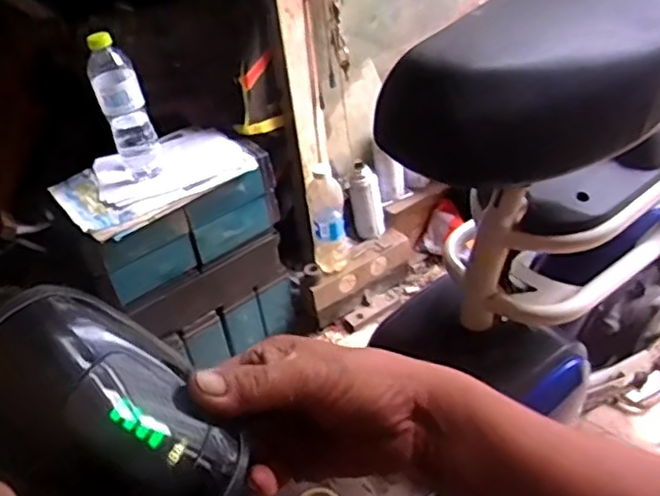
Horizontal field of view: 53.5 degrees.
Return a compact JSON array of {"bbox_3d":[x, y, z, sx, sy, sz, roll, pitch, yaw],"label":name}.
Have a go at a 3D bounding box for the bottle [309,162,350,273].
[{"bbox_3d":[-0.001,-0.048,1.272,0.069,0.240,0.074,-7,39,1],"label":"bottle"}]

